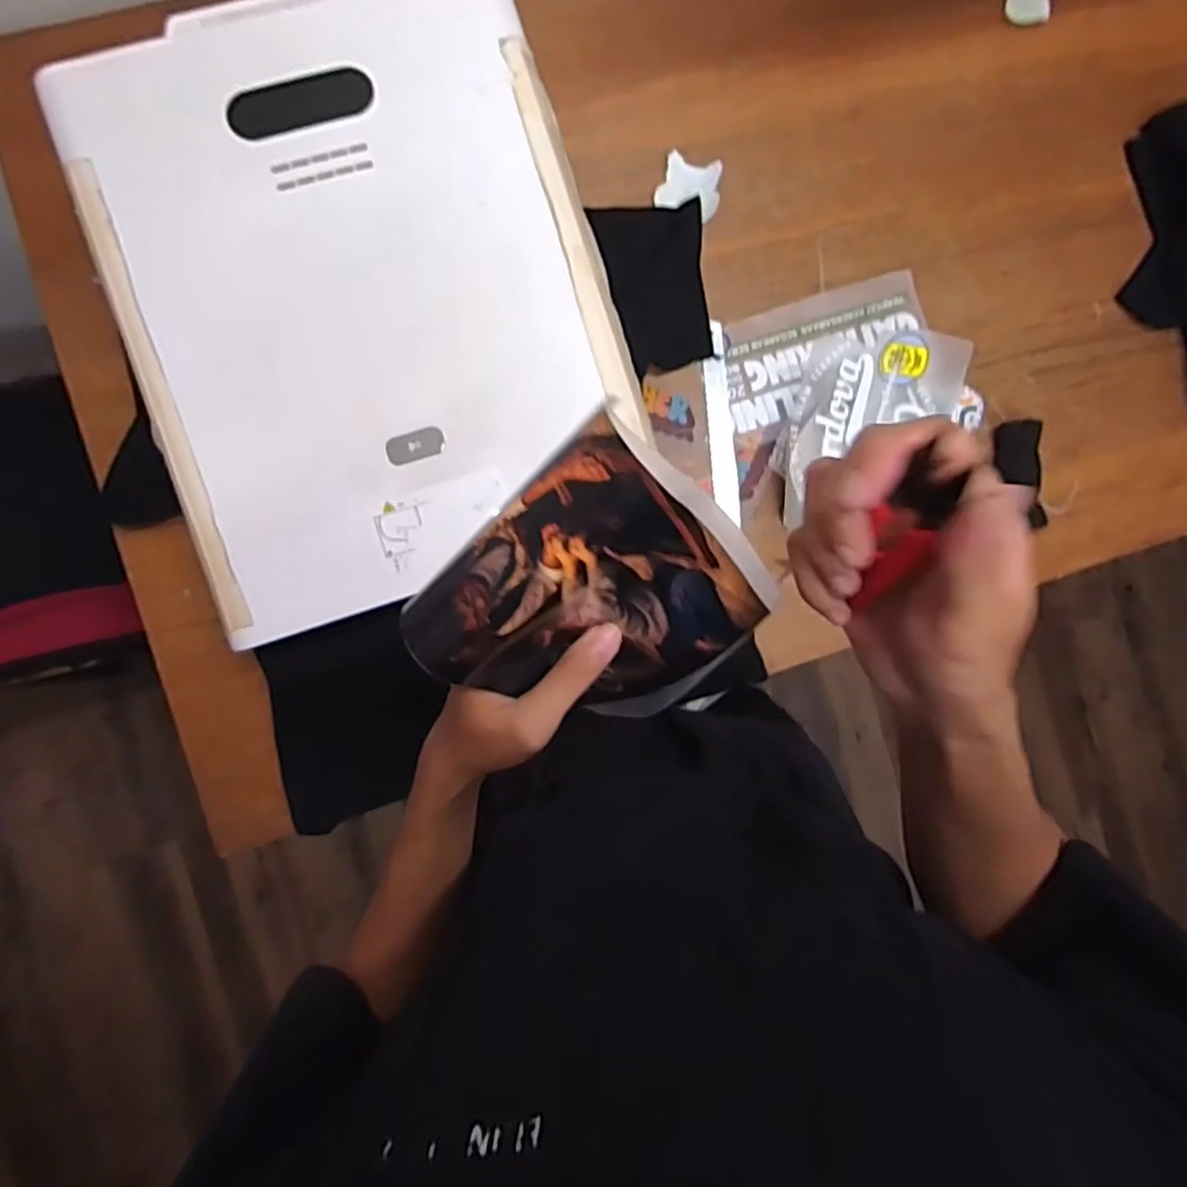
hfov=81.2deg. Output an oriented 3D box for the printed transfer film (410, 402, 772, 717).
[{"bbox_3d":[0.010,0.007,0.326,0.134,0.160,0.029,-39,47,23],"label":"printed transfer film"}]

